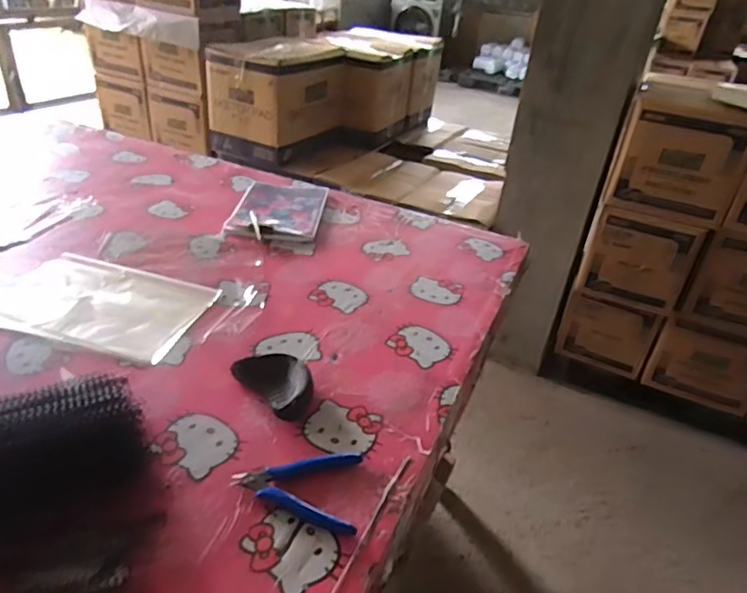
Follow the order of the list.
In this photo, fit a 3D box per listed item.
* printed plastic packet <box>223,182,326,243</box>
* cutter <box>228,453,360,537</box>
[{"bbox_3d":[-0.175,-0.164,1.019,0.155,0.023,0.218,7,34,1],"label":"printed plastic packet"},{"bbox_3d":[-0.064,0.176,0.539,0.123,0.008,0.084,16,35,15],"label":"cutter"}]

